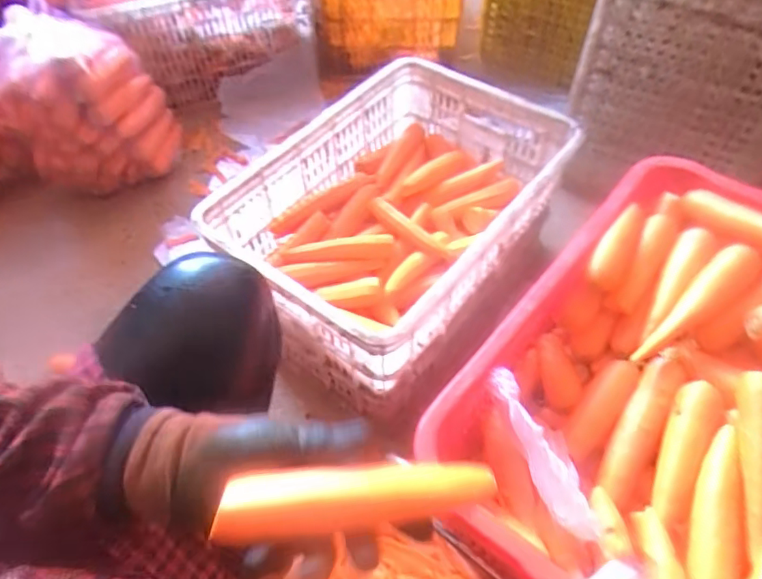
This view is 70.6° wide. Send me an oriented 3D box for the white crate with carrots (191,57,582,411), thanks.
[{"bbox_3d":[0.031,-0.132,0.873,0.370,0.199,0.537,30,60,21],"label":"white crate with carrots"}]

